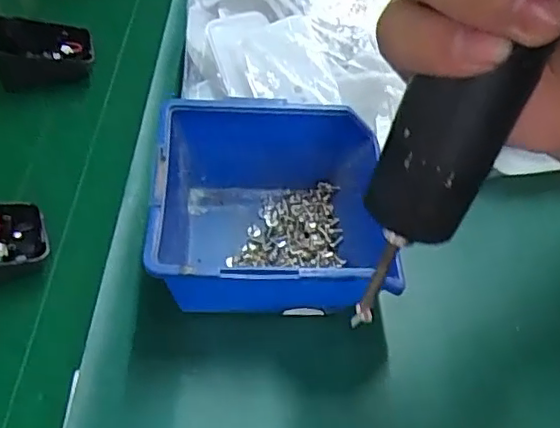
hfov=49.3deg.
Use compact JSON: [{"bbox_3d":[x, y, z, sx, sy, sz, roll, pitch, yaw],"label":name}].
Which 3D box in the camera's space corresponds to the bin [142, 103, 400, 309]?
[{"bbox_3d":[-0.003,0.004,0.324,0.117,0.067,0.114,0,52,-4],"label":"bin"}]

